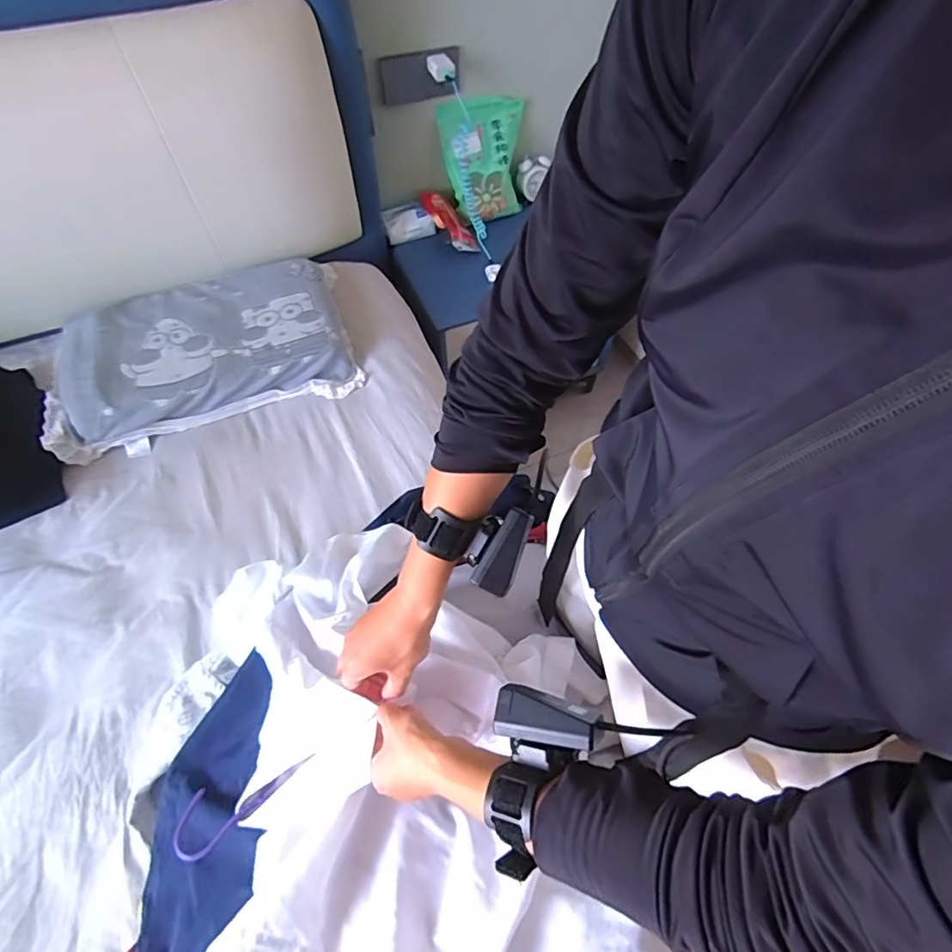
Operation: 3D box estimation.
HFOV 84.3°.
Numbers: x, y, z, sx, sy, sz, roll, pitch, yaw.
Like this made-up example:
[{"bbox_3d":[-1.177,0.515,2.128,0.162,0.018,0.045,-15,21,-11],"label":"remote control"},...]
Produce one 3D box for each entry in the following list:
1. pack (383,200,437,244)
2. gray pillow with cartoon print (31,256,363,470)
[{"bbox_3d":[-0.171,-0.641,1.327,0.117,0.022,0.085,-18,102,-4],"label":"pack"},{"bbox_3d":[-0.538,-0.245,1.043,0.548,0.100,0.327,-17,59,-11],"label":"gray pillow with cartoon print"}]

